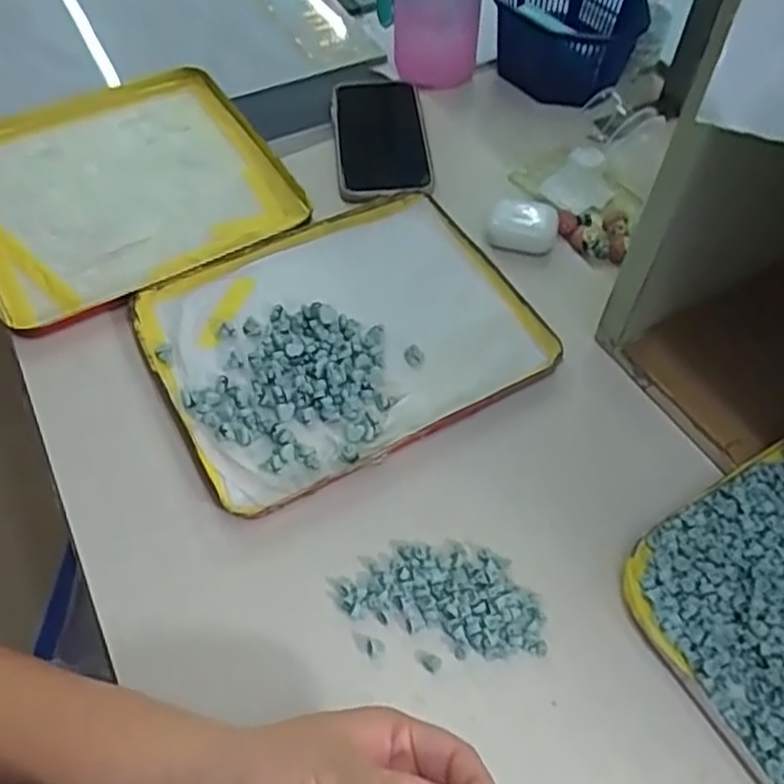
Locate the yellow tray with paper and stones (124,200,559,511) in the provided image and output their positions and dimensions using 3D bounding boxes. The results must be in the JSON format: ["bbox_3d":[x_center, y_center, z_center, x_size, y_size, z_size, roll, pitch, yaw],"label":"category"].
[{"bbox_3d":[-0.035,-0.045,0.503,0.248,0.012,0.203,-25,59,-17],"label":"yellow tray with paper and stones"}]

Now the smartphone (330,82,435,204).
[{"bbox_3d":[-0.009,-0.225,0.621,0.081,0.015,0.170,-5,55,-4],"label":"smartphone"}]

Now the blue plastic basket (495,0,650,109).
[{"bbox_3d":[0.165,-0.362,0.700,0.129,0.065,0.185,6,55,4],"label":"blue plastic basket"}]

